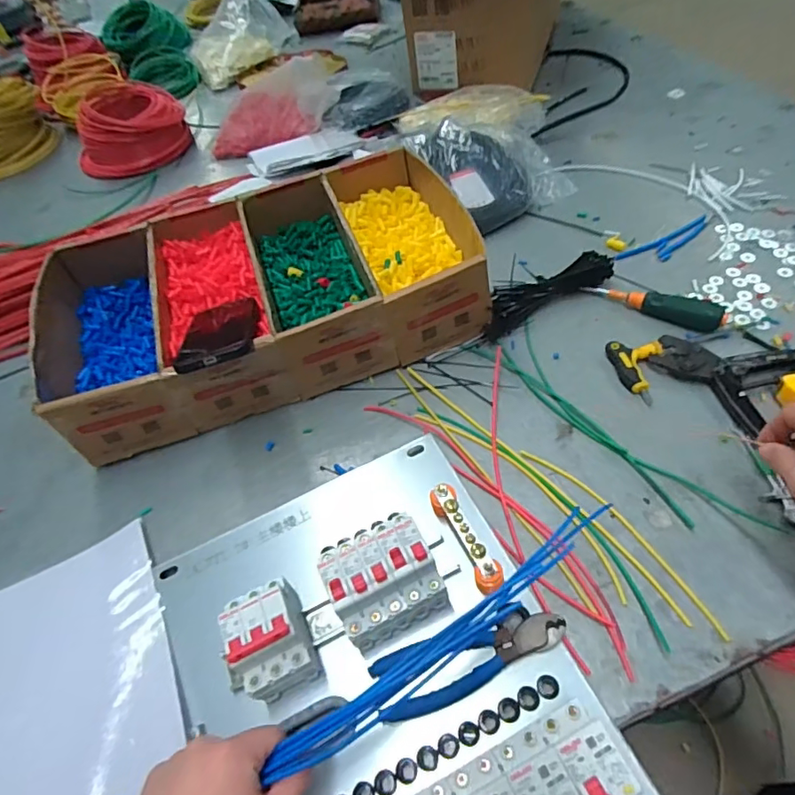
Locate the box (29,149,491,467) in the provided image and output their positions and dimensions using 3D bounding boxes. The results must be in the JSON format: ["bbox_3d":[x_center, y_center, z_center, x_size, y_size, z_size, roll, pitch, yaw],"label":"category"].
[{"bbox_3d":[-0.171,-0.139,0.696,0.523,0.119,0.337,-20,53,-6],"label":"box"}]

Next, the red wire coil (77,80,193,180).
[{"bbox_3d":[-0.549,-0.564,1.119,0.178,0.114,0.188,-3,50,4],"label":"red wire coil"}]

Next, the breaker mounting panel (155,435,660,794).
[{"bbox_3d":[-0.015,0.217,0.404,0.318,0.074,0.402,-23,53,-8],"label":"breaker mounting panel"}]

